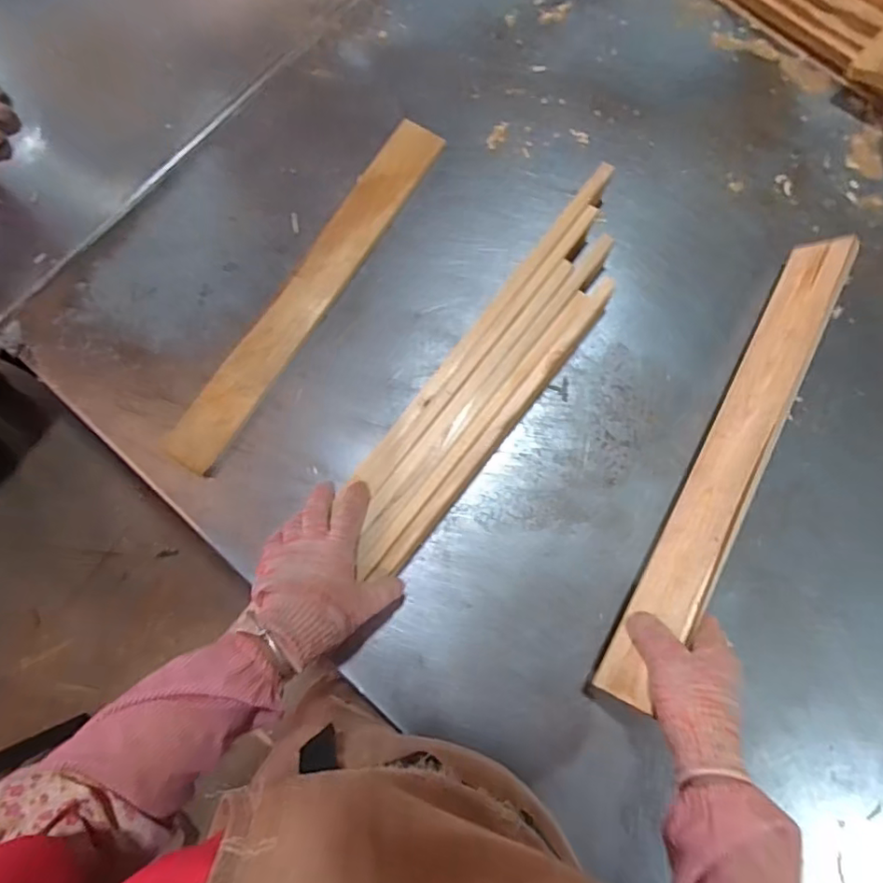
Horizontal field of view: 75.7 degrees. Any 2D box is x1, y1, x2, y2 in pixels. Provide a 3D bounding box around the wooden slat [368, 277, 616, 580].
[{"bbox_3d":[0.062,-0.012,0.596,0.021,0.057,0.376,38,83,7],"label":"wooden slat"}]

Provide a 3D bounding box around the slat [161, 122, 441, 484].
[{"bbox_3d":[-0.151,-0.170,0.648,0.057,0.017,0.467,35,86,-2],"label":"slat"}]

